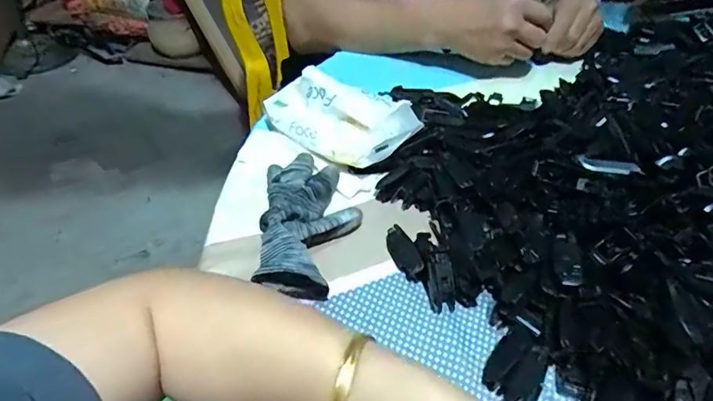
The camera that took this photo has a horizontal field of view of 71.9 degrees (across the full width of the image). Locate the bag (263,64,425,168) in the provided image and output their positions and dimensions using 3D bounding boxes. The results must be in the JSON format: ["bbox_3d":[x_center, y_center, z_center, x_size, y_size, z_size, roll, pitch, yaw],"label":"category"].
[{"bbox_3d":[-0.018,-0.085,0.486,0.146,0.048,0.090,32,49,26],"label":"bag"}]

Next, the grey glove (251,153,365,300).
[{"bbox_3d":[-0.037,0.011,0.397,0.076,0.033,0.142,1,43,-4],"label":"grey glove"}]

